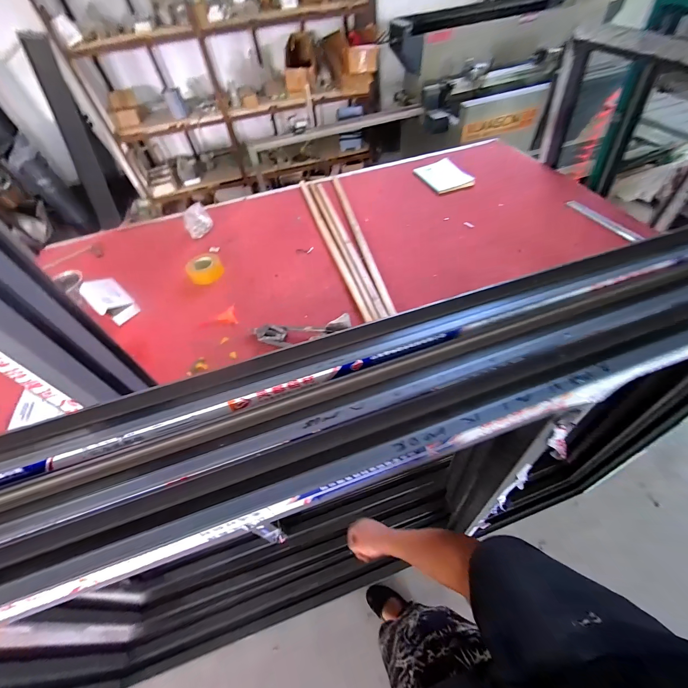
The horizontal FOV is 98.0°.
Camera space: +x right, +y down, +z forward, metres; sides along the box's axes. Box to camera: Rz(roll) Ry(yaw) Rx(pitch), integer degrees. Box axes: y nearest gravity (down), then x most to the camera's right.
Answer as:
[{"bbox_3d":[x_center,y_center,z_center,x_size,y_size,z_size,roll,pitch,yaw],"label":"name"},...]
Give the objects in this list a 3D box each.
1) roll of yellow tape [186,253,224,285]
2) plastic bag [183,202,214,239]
[{"bbox_3d":[-0.546,-0.296,1.179,0.134,0.058,0.139,-3,54,4],"label":"roll of yellow tape"},{"bbox_3d":[-0.664,-0.564,1.341,0.119,0.108,0.074,-28,56,-14],"label":"plastic bag"}]

